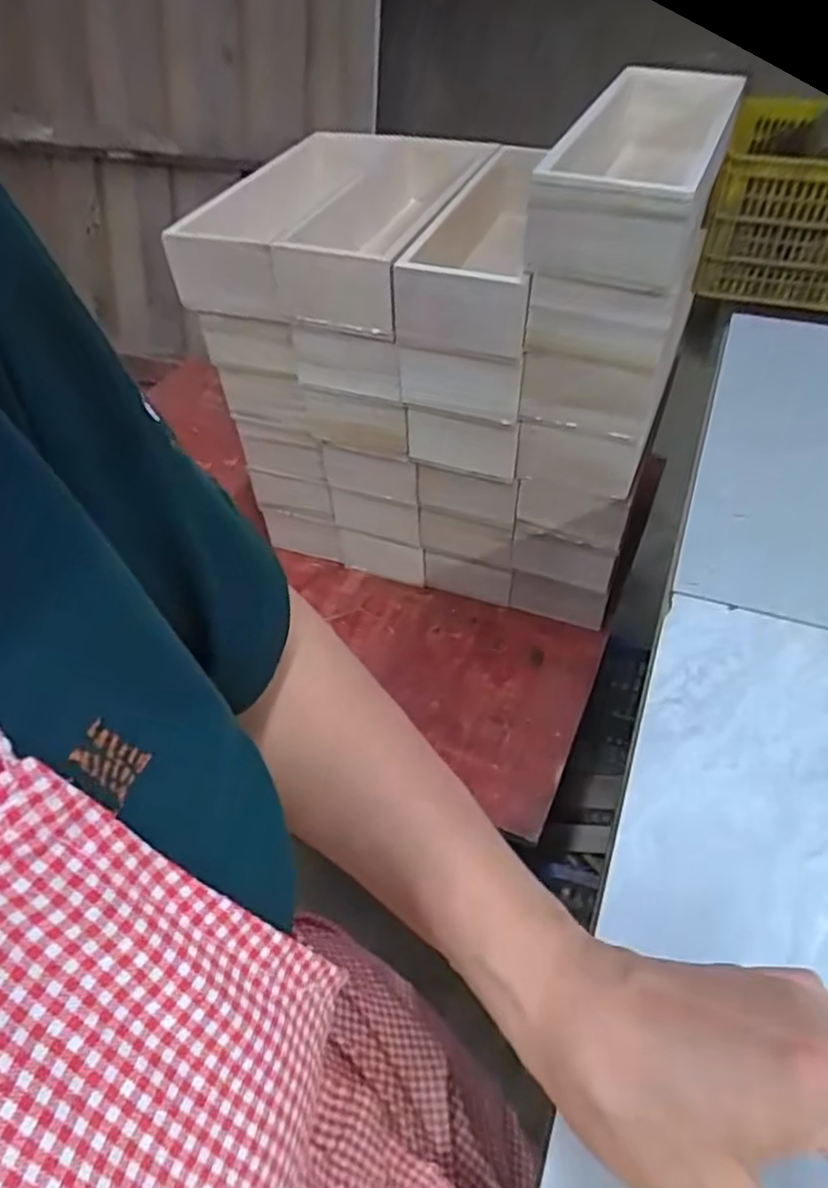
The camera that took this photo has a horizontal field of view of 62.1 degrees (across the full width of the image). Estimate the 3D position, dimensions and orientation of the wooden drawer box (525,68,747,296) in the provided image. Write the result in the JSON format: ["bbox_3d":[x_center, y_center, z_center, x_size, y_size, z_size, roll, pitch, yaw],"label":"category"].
[{"bbox_3d":[0.184,-0.340,0.542,0.101,0.070,0.327,15,51,18],"label":"wooden drawer box"}]

